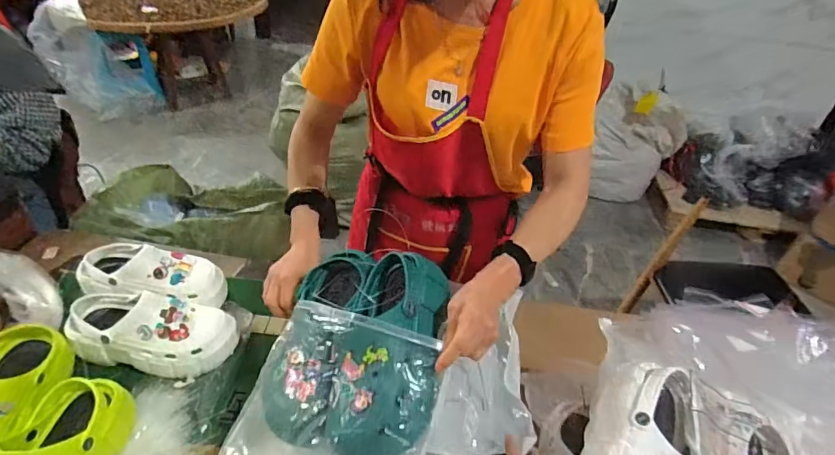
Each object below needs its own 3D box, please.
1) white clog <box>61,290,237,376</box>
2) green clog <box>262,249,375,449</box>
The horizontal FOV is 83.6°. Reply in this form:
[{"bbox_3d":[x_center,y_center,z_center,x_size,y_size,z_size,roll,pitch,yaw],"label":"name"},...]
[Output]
[{"bbox_3d":[-0.446,0.169,0.778,0.262,0.095,0.109,7,40,0],"label":"white clog"},{"bbox_3d":[-0.120,0.146,0.618,0.140,0.086,0.255,-12,62,31],"label":"green clog"}]

